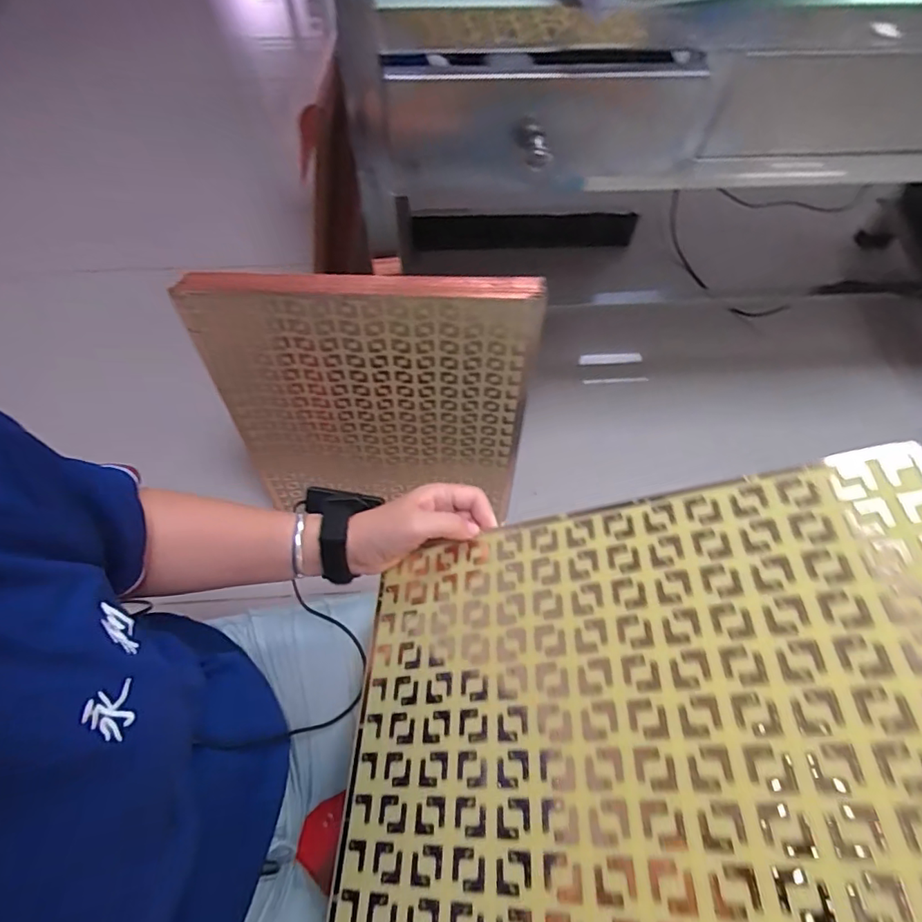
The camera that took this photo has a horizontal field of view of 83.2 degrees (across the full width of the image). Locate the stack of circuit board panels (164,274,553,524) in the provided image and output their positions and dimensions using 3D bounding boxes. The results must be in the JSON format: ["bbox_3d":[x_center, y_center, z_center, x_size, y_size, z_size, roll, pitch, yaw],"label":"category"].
[{"bbox_3d":[-0.119,-0.065,0.716,0.398,0.411,0.022,2,53,-1],"label":"stack of circuit board panels"}]

